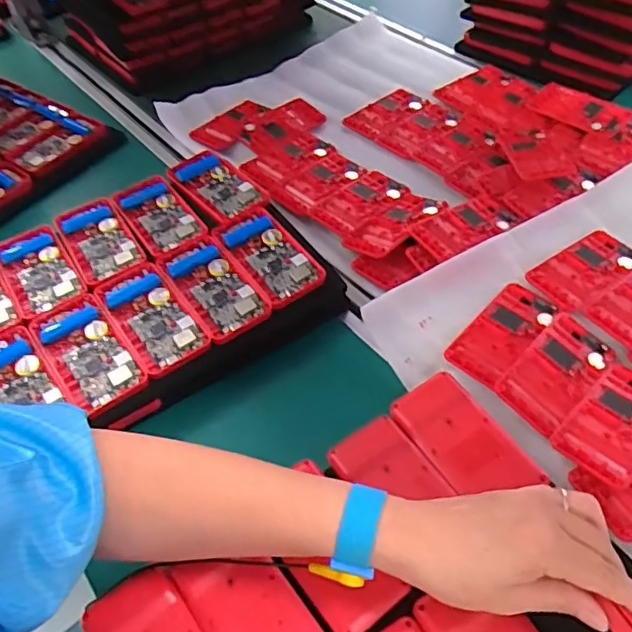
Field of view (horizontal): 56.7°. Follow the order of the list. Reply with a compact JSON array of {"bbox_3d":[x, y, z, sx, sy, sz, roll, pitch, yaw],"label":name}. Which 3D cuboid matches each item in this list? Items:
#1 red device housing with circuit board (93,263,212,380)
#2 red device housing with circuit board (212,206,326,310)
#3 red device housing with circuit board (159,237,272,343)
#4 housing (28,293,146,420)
[{"bbox_3d":[-0.149,0.001,0.527,0.061,0.014,0.115,-31,56,-20],"label":"red device housing with circuit board"},{"bbox_3d":[-0.046,-0.059,0.565,0.060,0.013,0.116,-31,56,-20],"label":"red device housing with circuit board"},{"bbox_3d":[-0.097,-0.027,0.546,0.061,0.014,0.116,-31,56,-20],"label":"red device housing with circuit board"},{"bbox_3d":[-0.199,0.031,0.507,0.062,0.013,0.117,-32,56,-20],"label":"housing"}]

